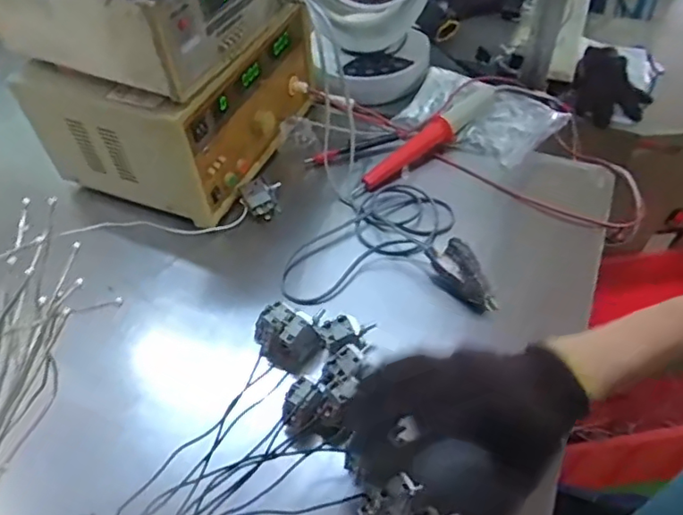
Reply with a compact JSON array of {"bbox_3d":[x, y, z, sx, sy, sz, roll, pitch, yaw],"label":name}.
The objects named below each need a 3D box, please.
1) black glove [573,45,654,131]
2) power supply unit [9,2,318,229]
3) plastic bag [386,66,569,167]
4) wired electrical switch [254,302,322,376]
[{"bbox_3d":[0.500,-0.316,1.031,0.136,0.060,0.175,21,54,19],"label":"black glove"},{"bbox_3d":[-0.210,-0.229,0.777,0.238,0.182,0.331,23,54,20],"label":"power supply unit"},{"bbox_3d":[0.213,-0.220,0.836,0.219,0.040,0.166,25,55,21],"label":"plastic bag"},{"bbox_3d":[-0.058,0.087,0.584,0.063,0.052,0.041,28,56,23],"label":"wired electrical switch"}]

